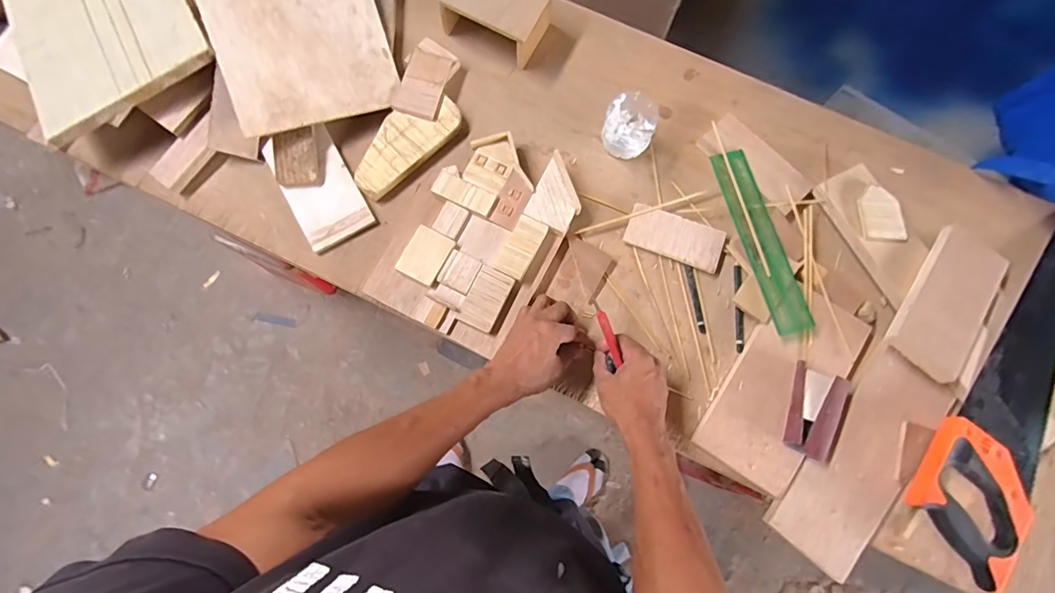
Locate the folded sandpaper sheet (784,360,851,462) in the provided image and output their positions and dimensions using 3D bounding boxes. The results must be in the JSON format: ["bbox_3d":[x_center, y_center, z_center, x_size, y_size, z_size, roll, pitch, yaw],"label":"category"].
[{"bbox_3d":[0.341,0.136,0.558,0.057,0.032,0.105,17,77,2],"label":"folded sandpaper sheet"}]

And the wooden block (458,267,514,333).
[{"bbox_3d":[-0.051,0.004,0.589,0.046,0.014,0.074,26,77,4],"label":"wooden block"}]

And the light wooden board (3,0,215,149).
[{"bbox_3d":[-0.570,-0.380,0.624,0.231,0.022,0.321,-29,76,-1],"label":"light wooden board"}]

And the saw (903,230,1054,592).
[{"bbox_3d":[0.617,0.097,0.571,0.121,0.042,0.500,41,79,7],"label":"saw"}]

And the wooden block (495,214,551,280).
[{"bbox_3d":[-0.008,-0.062,0.607,0.040,0.025,0.080,27,77,5],"label":"wooden block"}]

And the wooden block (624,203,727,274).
[{"bbox_3d":[0.196,-0.079,0.624,0.125,0.008,0.060,21,77,3],"label":"wooden block"}]

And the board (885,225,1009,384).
[{"bbox_3d":[0.522,0.004,0.580,0.091,0.020,0.197,38,74,5],"label":"board"}]

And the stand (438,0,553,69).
[{"bbox_3d":[-0.041,-0.396,0.660,0.134,0.071,0.096,26,77,4],"label":"stand"}]

